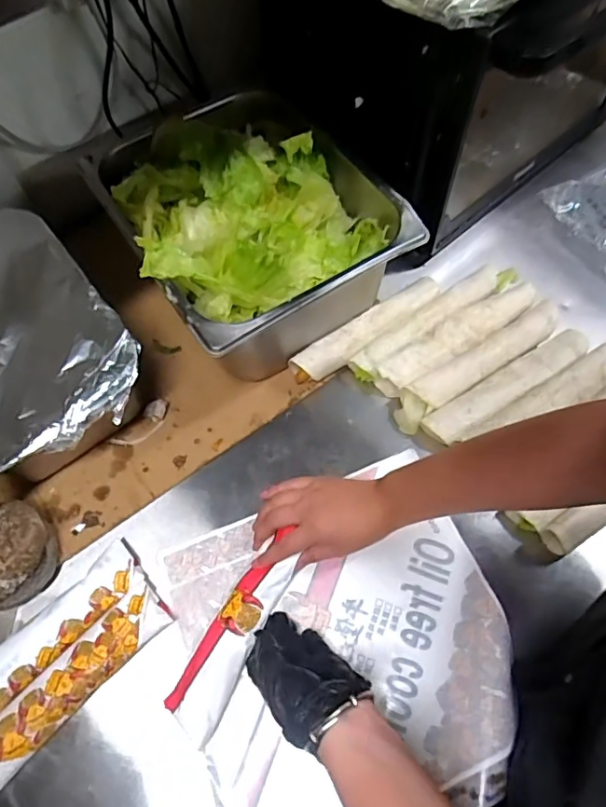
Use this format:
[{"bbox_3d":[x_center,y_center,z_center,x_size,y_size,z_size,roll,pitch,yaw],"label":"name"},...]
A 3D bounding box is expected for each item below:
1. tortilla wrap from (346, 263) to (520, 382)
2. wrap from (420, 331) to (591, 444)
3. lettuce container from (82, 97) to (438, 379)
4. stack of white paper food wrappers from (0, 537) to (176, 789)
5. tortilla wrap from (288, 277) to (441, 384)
[{"bbox_3d":[0.166,-0.107,0.665,0.255,0.029,0.039,-36,68,-14],"label":"tortilla wrap"},{"bbox_3d":[0.236,-0.019,0.620,0.216,0.028,0.048,-31,67,-13],"label":"wrap"},{"bbox_3d":[-0.063,-0.200,0.646,0.260,0.167,0.318,-33,67,-13],"label":"lettuce container"},{"bbox_3d":[-0.229,0.239,0.508,0.211,0.031,0.096,-42,70,-17],"label":"stack of white paper food wrappers"},{"bbox_3d":[0.081,-0.090,0.653,0.215,0.043,0.037,-36,68,-15],"label":"tortilla wrap"}]

